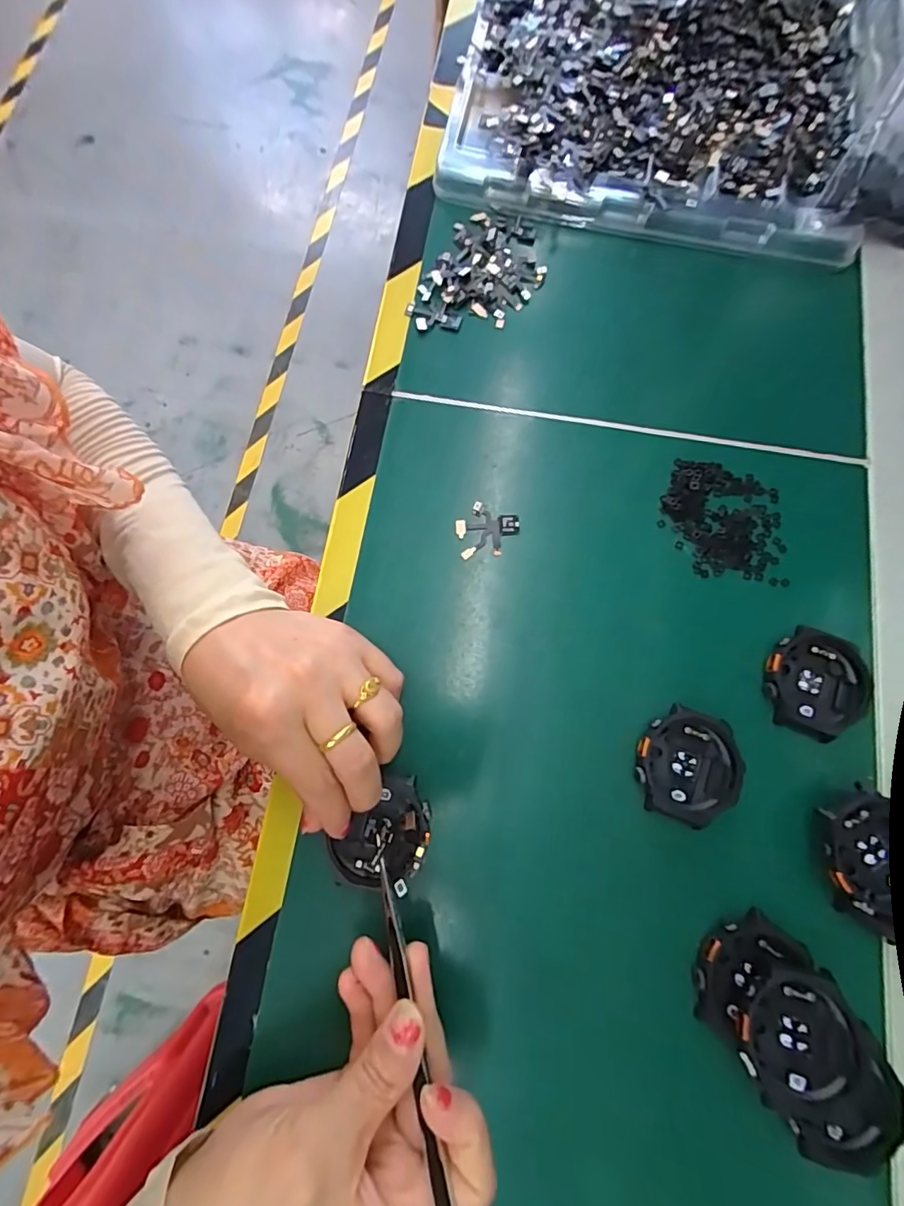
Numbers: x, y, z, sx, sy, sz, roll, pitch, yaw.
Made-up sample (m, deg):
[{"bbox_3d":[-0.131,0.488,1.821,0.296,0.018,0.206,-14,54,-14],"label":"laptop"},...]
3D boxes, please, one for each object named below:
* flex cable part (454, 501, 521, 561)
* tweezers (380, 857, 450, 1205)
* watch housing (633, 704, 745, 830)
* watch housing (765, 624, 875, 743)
[{"bbox_3d":[0.019,-0.039,0.281,0.034,0.004,0.032,18,78,4],"label":"flex cable part"},{"bbox_3d":[-0.016,0.168,0.196,0.008,0.007,0.125,-17,53,-4],"label":"tweezers"},{"bbox_3d":[0.118,0.081,0.251,0.050,0.008,0.053,19,78,4],"label":"watch housing"},{"bbox_3d":[0.189,0.042,0.260,0.049,0.009,0.053,20,78,5],"label":"watch housing"}]

